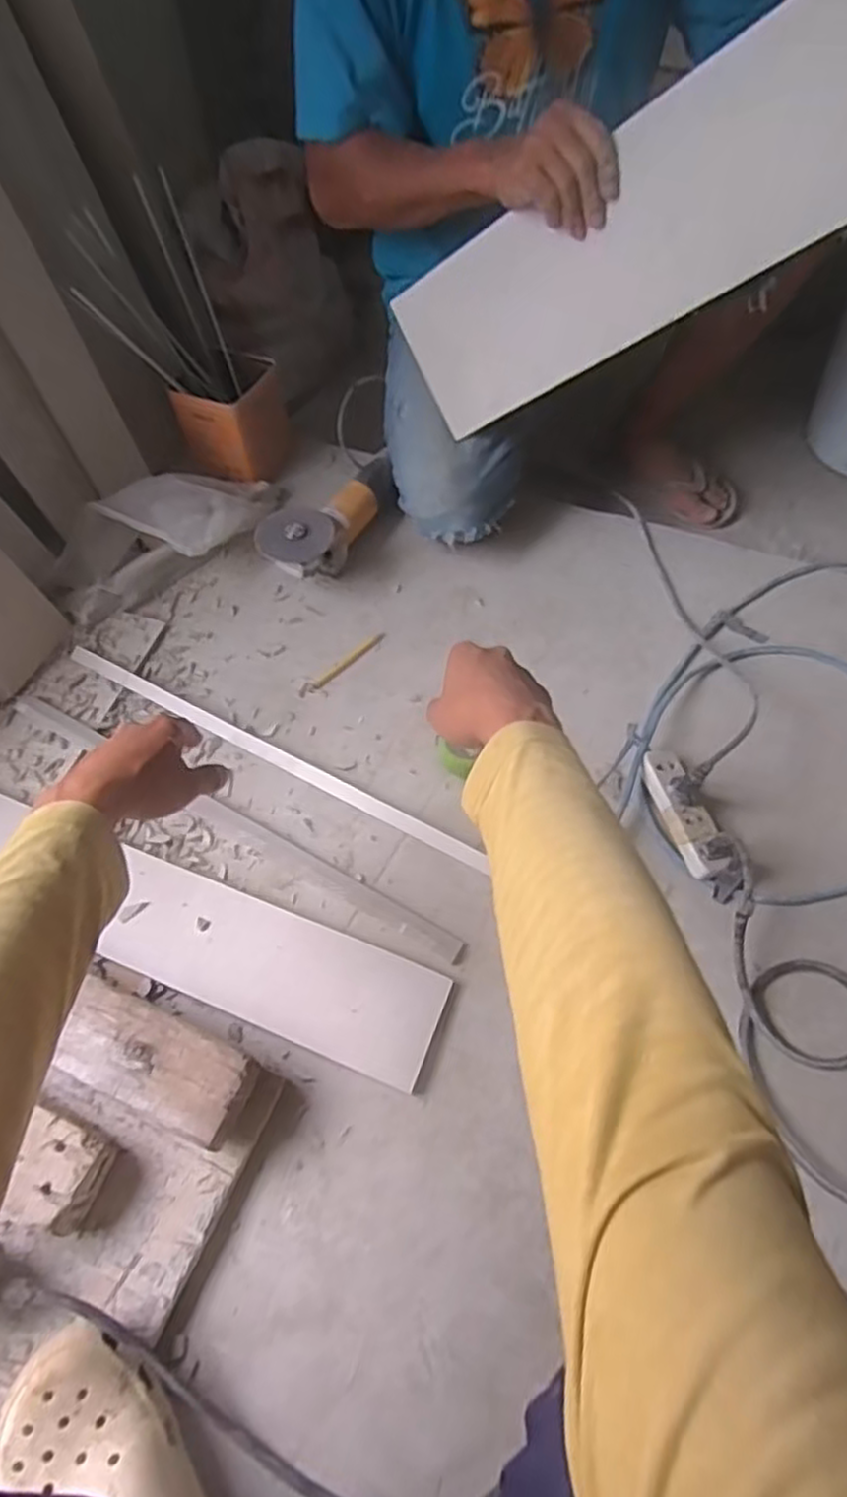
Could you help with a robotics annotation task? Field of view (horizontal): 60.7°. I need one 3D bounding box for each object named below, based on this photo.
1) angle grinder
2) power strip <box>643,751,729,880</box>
[{"bbox_3d":[-0.117,-0.296,0.937,0.080,0.088,0.223,30,52,11],"label":"angle grinder"},{"bbox_3d":[0.263,0.064,0.739,0.043,0.031,0.138,-12,60,-5],"label":"power strip"}]

